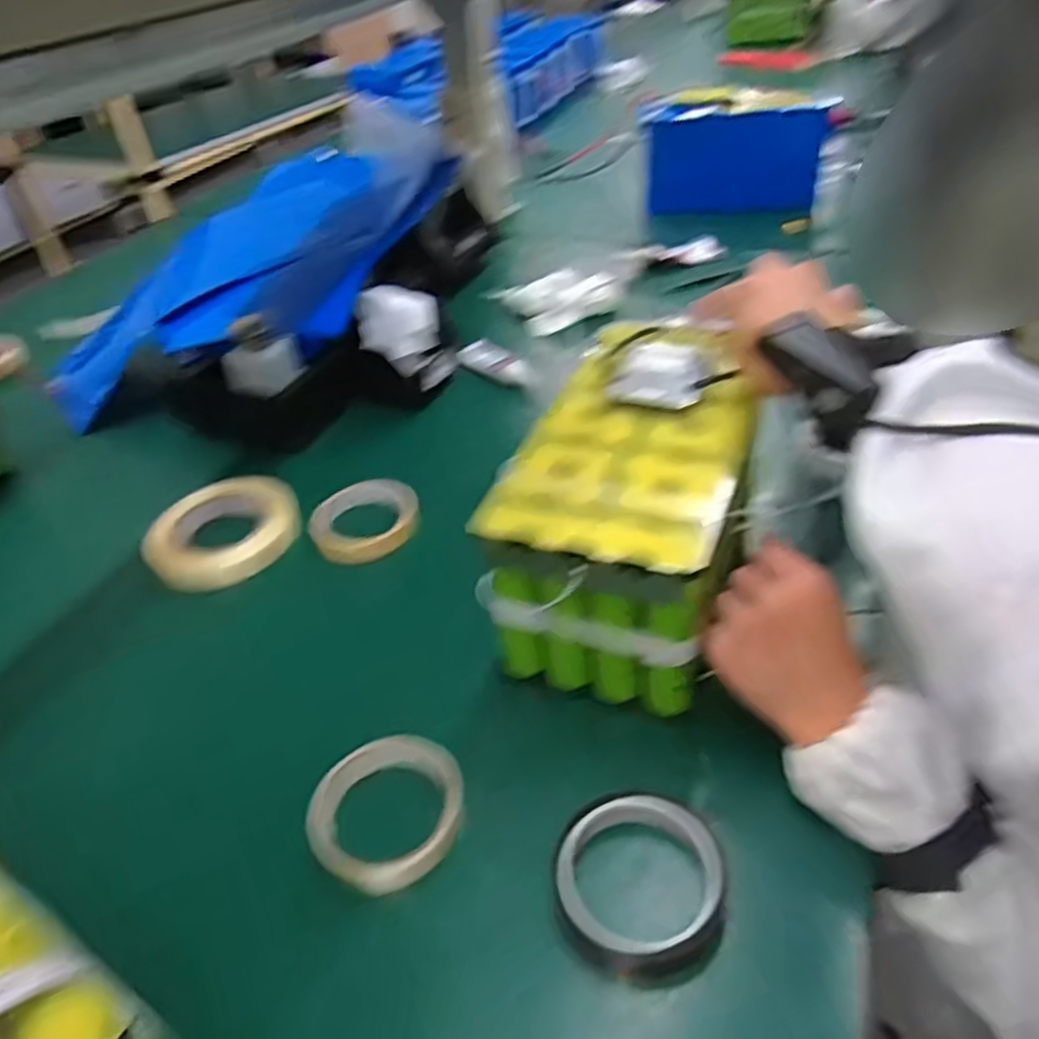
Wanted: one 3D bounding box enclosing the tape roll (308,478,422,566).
[{"bbox_3d":[-0.140,0.002,0.695,0.098,0.024,0.098,-3,40,2],"label":"tape roll"}]

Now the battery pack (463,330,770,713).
[{"bbox_3d":[0.088,-0.013,0.558,0.143,0.147,0.257,14,43,21],"label":"battery pack"}]

